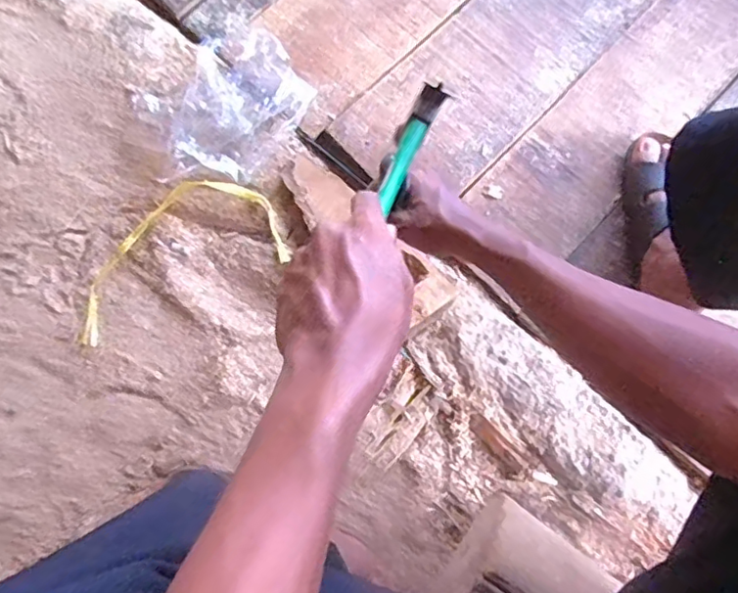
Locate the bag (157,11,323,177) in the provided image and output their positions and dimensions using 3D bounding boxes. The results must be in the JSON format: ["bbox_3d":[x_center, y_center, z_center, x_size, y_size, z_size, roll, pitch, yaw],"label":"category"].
[{"bbox_3d":[-0.162,-0.247,0.755,0.159,0.039,0.220,12,78,2],"label":"bag"}]

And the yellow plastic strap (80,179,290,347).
[{"bbox_3d":[-0.252,-0.060,0.731,0.278,0.019,0.148,-22,79,-5],"label":"yellow plastic strap"}]

